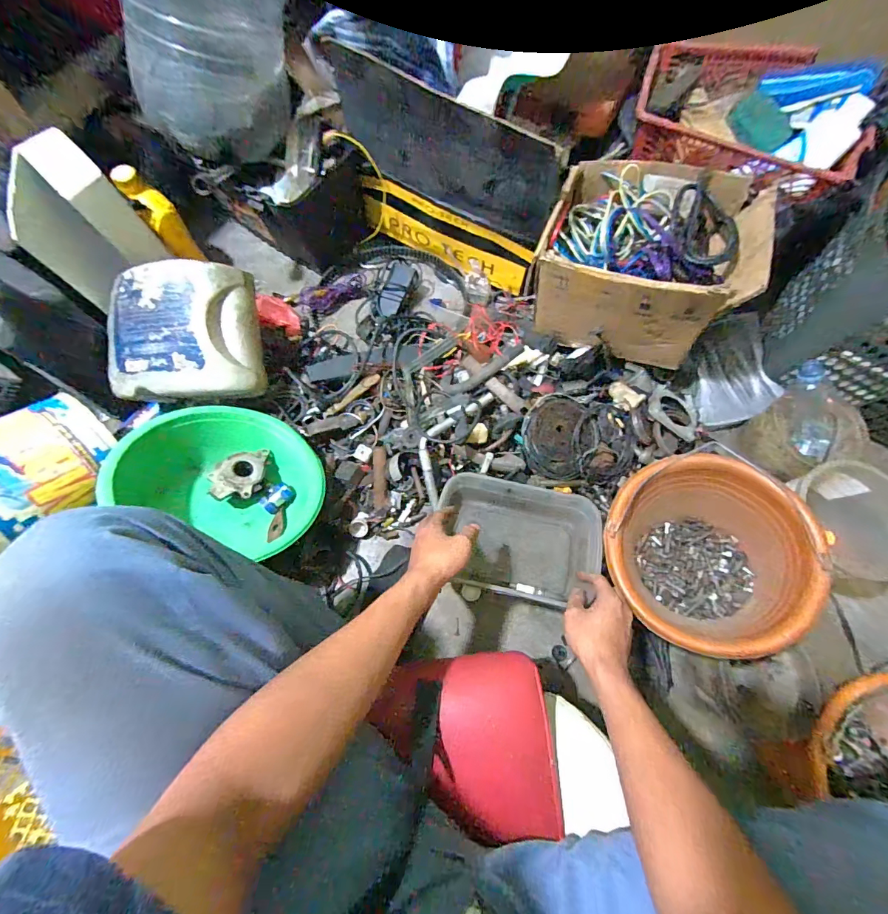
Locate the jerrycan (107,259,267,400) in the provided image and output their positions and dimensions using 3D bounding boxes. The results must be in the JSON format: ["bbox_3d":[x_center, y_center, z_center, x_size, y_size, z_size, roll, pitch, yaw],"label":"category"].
[{"bbox_3d":[-0.411,-0.189,0.670,0.230,0.120,0.199,-9,100,-15],"label":"jerrycan"}]

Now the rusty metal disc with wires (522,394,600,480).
[{"bbox_3d":[0.194,-0.034,0.687,0.120,0.021,0.133,-4,96,-1],"label":"rusty metal disc with wires"}]

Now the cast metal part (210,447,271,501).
[{"bbox_3d":[-0.330,0.028,0.674,0.076,0.017,0.089,8,57,-21],"label":"cast metal part"}]

